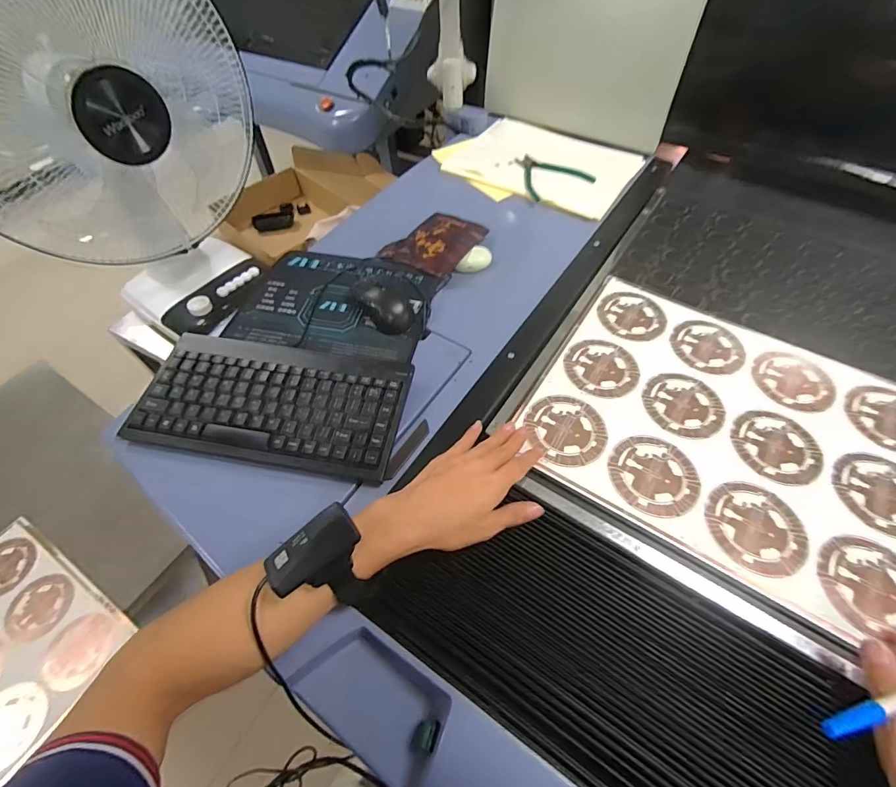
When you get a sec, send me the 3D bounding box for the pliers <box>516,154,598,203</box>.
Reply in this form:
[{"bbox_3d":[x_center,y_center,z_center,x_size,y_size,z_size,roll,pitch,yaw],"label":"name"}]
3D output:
[{"bbox_3d":[0.181,-0.399,0.780,0.129,0.009,0.132,-21,58,-13],"label":"pliers"}]

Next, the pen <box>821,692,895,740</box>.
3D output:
[{"bbox_3d":[0.328,0.211,0.301,0.176,0.014,0.011,-3,54,-17],"label":"pen"}]

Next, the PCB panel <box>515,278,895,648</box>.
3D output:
[{"bbox_3d":[0.316,0.035,0.479,0.402,0.006,0.321,28,60,20],"label":"PCB panel"}]

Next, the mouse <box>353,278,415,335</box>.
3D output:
[{"bbox_3d":[-0.083,-0.123,0.580,0.056,0.032,0.097,-30,60,-19],"label":"mouse"}]

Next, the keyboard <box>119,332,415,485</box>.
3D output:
[{"bbox_3d":[-0.196,0.012,0.488,0.291,0.032,0.146,8,56,6],"label":"keyboard"}]

